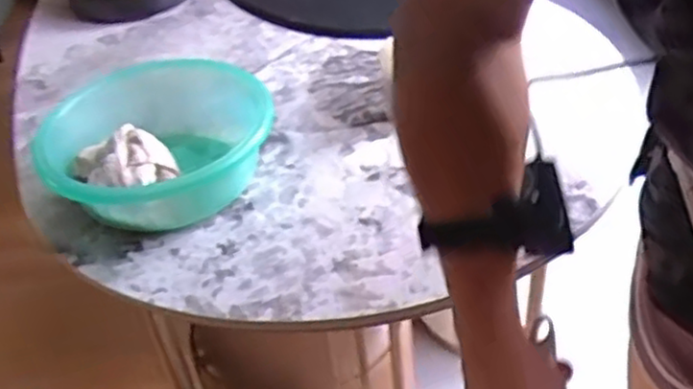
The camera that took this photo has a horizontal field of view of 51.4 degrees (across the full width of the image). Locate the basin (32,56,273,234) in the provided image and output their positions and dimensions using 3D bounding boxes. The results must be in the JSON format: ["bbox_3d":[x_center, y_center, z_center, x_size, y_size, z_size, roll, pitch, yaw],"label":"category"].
[{"bbox_3d":[-0.175,-0.047,0.709,0.219,0.082,0.219,-4,40,4],"label":"basin"}]

